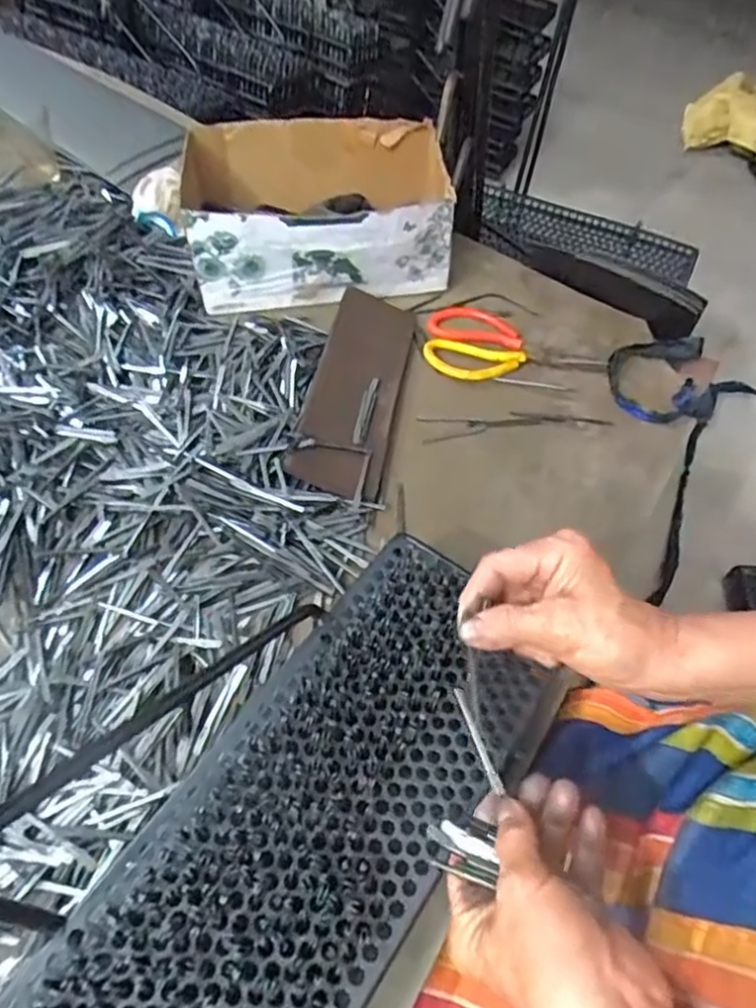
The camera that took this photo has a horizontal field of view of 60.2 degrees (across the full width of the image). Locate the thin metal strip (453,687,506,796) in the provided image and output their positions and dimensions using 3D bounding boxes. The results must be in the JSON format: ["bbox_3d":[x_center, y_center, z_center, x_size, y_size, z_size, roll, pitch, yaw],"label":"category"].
[{"bbox_3d":[0.056,0.133,0.368,0.005,0.004,0.058,-18,72,-16],"label":"thin metal strip"}]

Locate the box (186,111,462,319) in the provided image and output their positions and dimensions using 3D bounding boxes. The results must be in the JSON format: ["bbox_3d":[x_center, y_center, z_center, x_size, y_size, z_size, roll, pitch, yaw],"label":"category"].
[{"bbox_3d":[-0.069,-0.339,0.741,0.277,0.102,0.209,-5,55,-8],"label":"box"}]

